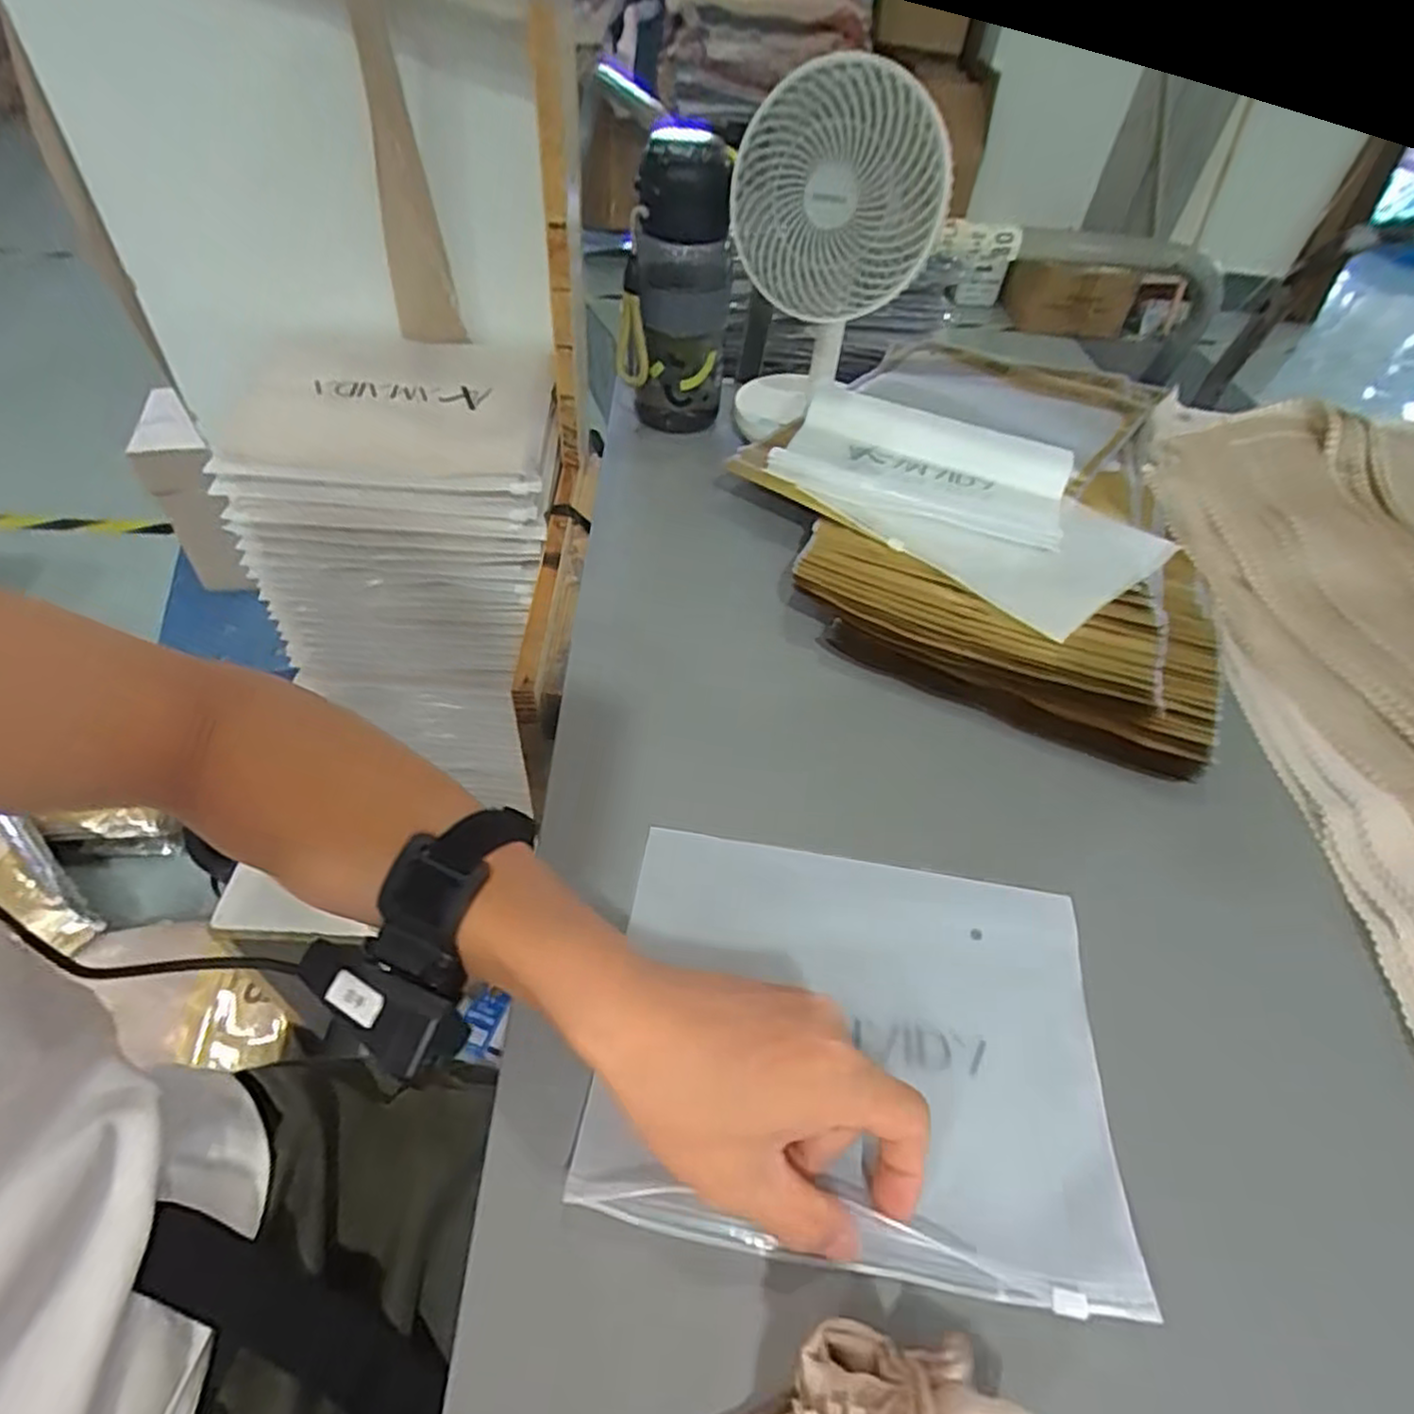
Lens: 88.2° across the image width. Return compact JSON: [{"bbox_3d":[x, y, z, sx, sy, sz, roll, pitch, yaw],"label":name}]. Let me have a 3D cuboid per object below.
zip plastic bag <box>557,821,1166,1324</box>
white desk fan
[{"bbox_3d":[0.068,0.149,0.336,0.223,0.014,0.174,9,49,2],"label":"zip plastic bag"},{"bbox_3d":[0.091,-0.350,0.614,0.154,0.244,0.146,3,49,-3],"label":"white desk fan"}]

